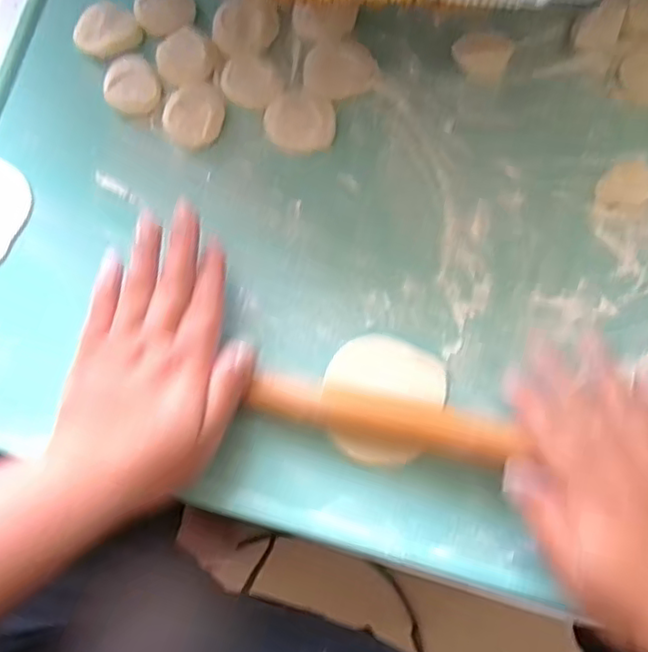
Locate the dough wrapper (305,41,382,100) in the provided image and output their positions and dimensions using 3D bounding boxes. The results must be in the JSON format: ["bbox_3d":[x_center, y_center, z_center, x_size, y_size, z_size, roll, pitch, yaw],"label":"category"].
[{"bbox_3d":[0.010,-0.159,0.394,0.044,0.004,0.037,-11,80,-2],"label":"dough wrapper"}]

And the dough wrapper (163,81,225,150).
[{"bbox_3d":[-0.078,-0.128,0.385,0.035,0.004,0.041,13,80,2],"label":"dough wrapper"}]

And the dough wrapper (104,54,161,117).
[{"bbox_3d":[-0.117,-0.147,0.391,0.032,0.008,0.035,0,80,0],"label":"dough wrapper"}]

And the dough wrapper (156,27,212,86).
[{"bbox_3d":[-0.087,-0.166,0.392,0.032,0.004,0.036,-12,80,-2],"label":"dough wrapper"}]

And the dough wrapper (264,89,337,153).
[{"bbox_3d":[-0.014,-0.125,0.388,0.041,0.004,0.041,-1,80,0],"label":"dough wrapper"}]

